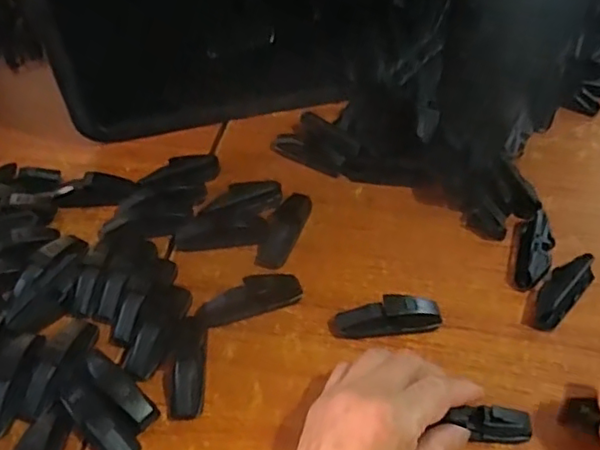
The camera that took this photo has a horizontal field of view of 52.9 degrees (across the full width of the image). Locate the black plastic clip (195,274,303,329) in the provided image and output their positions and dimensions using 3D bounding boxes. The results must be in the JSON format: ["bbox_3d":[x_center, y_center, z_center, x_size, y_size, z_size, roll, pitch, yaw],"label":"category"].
[{"bbox_3d":[-0.036,0.054,0.435,0.076,0.026,0.020,-20,50,-15],"label":"black plastic clip"}]

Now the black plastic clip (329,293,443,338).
[{"bbox_3d":[0.061,0.064,0.425,0.077,0.026,0.020,-6,48,-3],"label":"black plastic clip"}]

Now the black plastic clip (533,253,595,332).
[{"bbox_3d":[0.192,0.048,0.442,0.023,0.016,0.068,35,58,29],"label":"black plastic clip"}]

